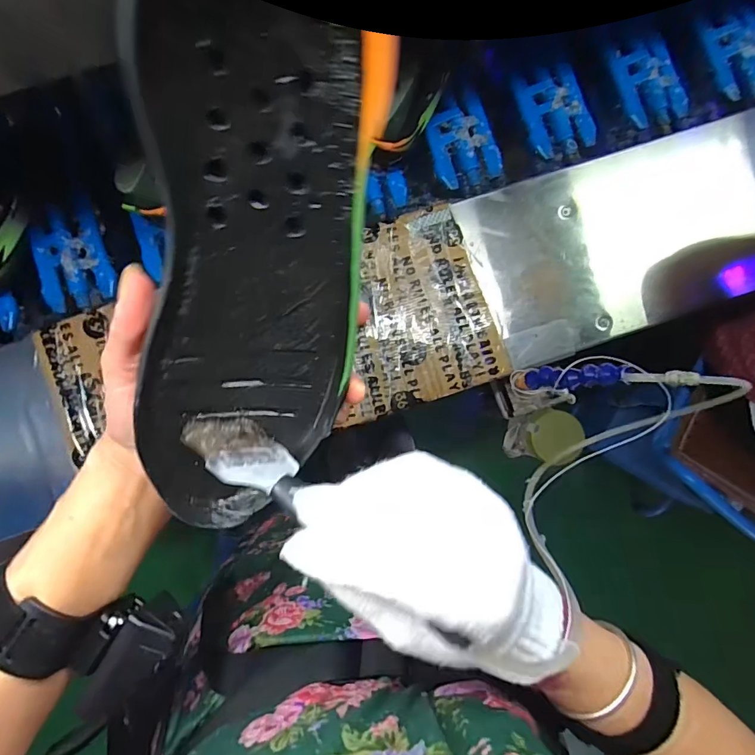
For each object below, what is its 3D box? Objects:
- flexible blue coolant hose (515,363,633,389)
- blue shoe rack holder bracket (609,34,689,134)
[{"bbox_3d":[0.217,0.000,0.527,0.023,0.152,0.025,-5,89,-29],"label":"flexible blue coolant hose"},{"bbox_3d":[0.401,-0.423,0.654,0.092,0.020,0.128,-18,89,-2],"label":"blue shoe rack holder bracket"}]

